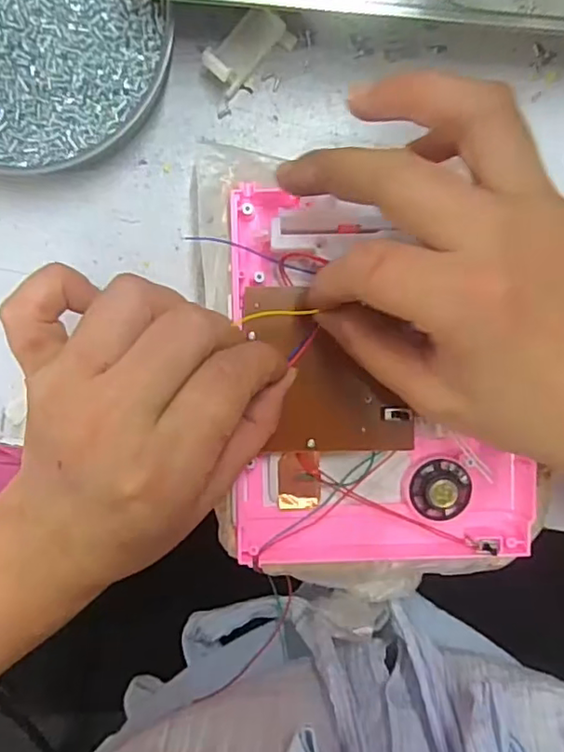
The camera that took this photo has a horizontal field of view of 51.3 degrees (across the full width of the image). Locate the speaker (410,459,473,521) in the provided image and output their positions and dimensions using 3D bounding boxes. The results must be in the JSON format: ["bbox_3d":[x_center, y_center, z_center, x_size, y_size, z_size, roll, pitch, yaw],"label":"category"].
[{"bbox_3d":[0.074,0.053,0.267,0.032,0.013,0.027,35,94,-7],"label":"speaker"}]

